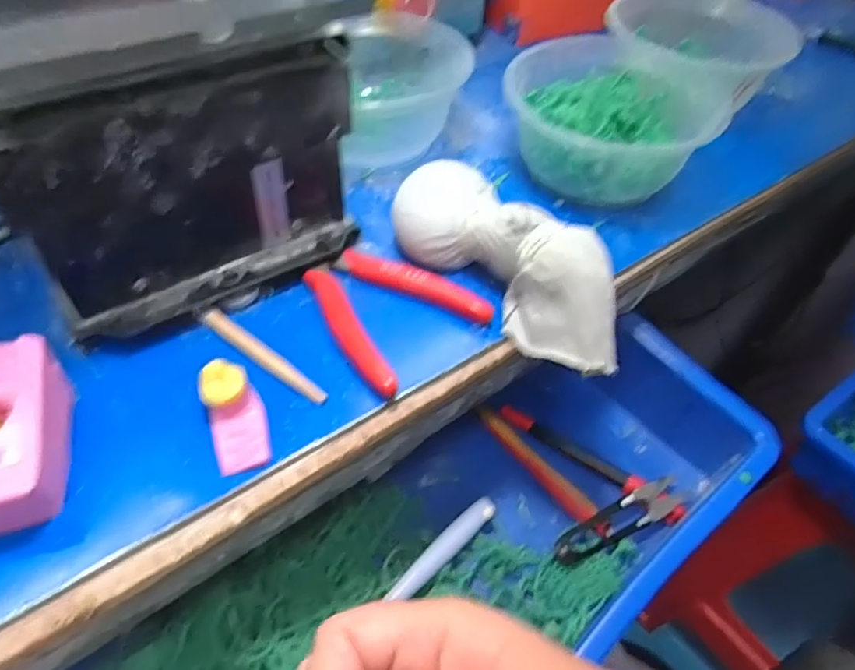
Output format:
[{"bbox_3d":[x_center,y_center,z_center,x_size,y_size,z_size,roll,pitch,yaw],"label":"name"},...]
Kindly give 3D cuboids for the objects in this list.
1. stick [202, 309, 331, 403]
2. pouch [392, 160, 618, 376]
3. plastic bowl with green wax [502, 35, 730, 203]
[{"bbox_3d":[-0.081,0.011,0.291,0.081,0.004,0.009,33,54,22],"label":"stick"},{"bbox_3d":[0.044,-0.042,0.316,0.142,0.048,0.051,36,55,23],"label":"pouch"},{"bbox_3d":[0.119,-0.139,0.388,0.129,0.066,0.111,19,50,11],"label":"plastic bowl with green wax"}]

